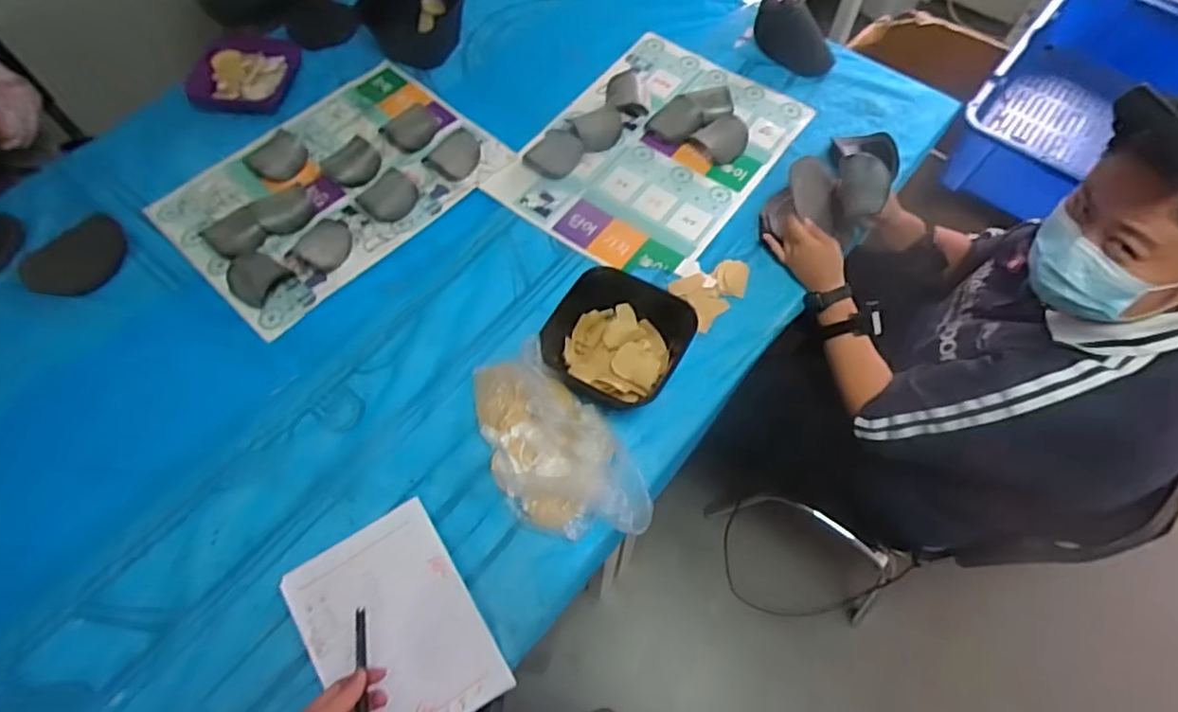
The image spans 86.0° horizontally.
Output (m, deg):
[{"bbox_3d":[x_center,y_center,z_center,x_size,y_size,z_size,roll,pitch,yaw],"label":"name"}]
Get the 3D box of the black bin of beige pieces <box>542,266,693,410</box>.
[{"bbox_3d":[0.043,-0.019,0.895,0.192,0.089,0.185,15,61,10],"label":"black bin of beige pieces"}]

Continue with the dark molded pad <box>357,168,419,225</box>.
[{"bbox_3d":[-0.330,-0.267,1.062,0.083,0.017,0.091,30,64,17],"label":"dark molded pad"}]

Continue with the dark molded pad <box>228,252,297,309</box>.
[{"bbox_3d":[-0.511,-0.120,0.967,0.093,0.031,0.086,28,64,16],"label":"dark molded pad"}]

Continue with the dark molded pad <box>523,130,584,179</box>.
[{"bbox_3d":[-0.060,-0.357,1.115,0.084,0.019,0.097,33,65,18],"label":"dark molded pad"}]

